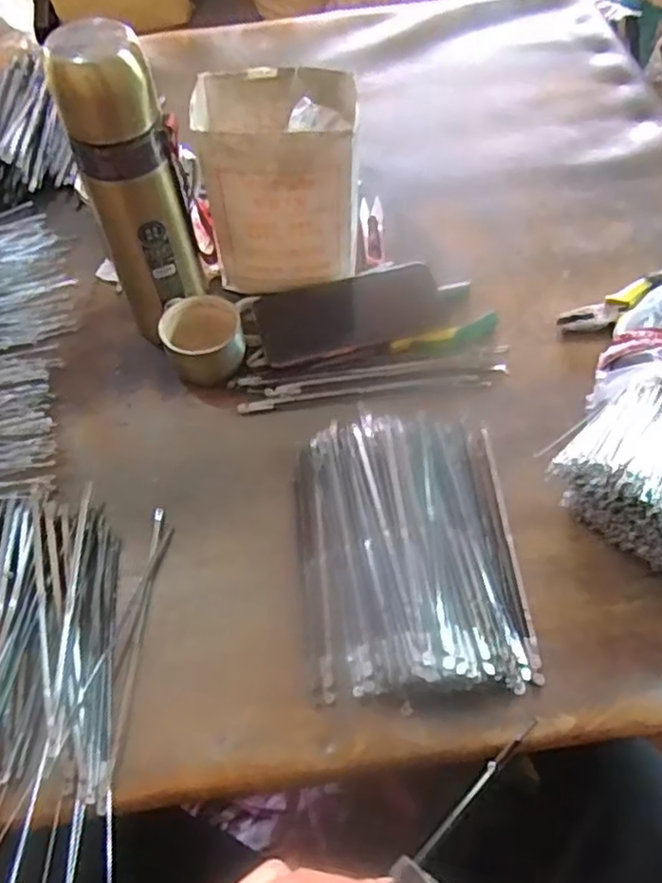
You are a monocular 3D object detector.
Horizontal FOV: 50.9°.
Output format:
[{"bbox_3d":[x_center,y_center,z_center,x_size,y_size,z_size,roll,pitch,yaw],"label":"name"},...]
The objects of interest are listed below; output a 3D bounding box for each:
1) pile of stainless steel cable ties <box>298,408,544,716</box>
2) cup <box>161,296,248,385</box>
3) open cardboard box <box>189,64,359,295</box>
[{"bbox_3d":[0.050,0.063,0.454,0.139,0.032,0.199,-7,54,1],"label":"pile of stainless steel cable ties"},{"bbox_3d":[-0.101,-0.080,0.558,0.063,0.046,0.059,-20,58,-10],"label":"cup"},{"bbox_3d":[-0.038,-0.205,0.570,0.118,0.151,0.098,-1,57,3],"label":"open cardboard box"}]

